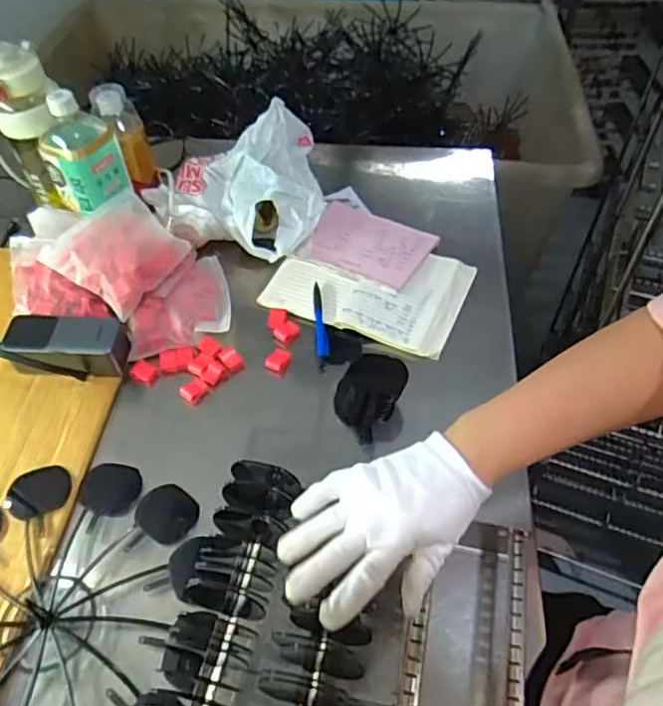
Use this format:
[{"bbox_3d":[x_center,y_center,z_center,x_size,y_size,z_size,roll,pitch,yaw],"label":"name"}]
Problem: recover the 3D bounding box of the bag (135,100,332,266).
[{"bbox_3d":[-0.121,-0.219,0.825,0.242,0.114,0.179,-15,52,-11],"label":"bag"}]

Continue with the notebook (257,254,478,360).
[{"bbox_3d":[0.050,-0.091,0.795,0.243,0.021,0.169,17,53,15],"label":"notebook"}]

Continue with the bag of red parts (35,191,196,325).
[{"bbox_3d":[-0.266,-0.131,0.758,0.137,0.052,0.143,28,56,22],"label":"bag of red parts"}]

